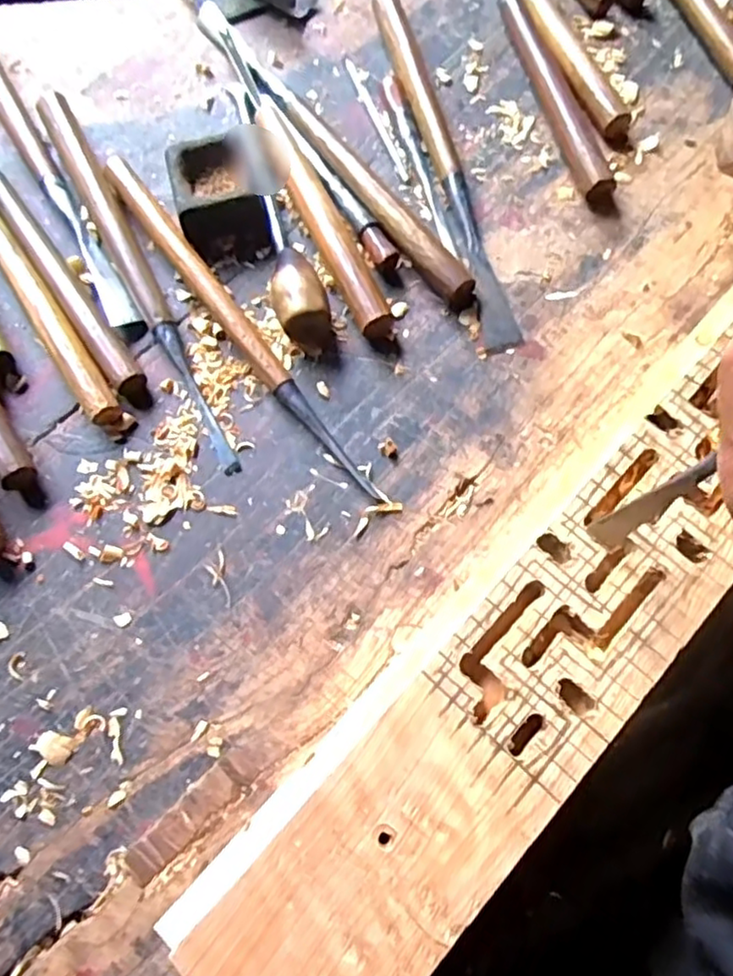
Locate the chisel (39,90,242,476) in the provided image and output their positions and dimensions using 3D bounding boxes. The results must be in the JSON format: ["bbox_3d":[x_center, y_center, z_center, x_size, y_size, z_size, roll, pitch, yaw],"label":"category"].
[{"bbox_3d":[-0.124,-0.117,0.354,0.017,0.016,0.252,-27,74,-8],"label":"chisel"}]

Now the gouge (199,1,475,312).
[{"bbox_3d":[-0.025,-0.198,0.379,0.019,0.018,0.256,-34,75,-10],"label":"gouge"}]

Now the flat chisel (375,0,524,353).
[{"bbox_3d":[0.043,-0.189,0.376,0.018,0.014,0.248,-13,72,-4],"label":"flat chisel"}]

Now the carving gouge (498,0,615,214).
[{"bbox_3d":[0.103,-0.264,0.400,0.015,0.020,0.232,-14,72,-4],"label":"carving gouge"}]

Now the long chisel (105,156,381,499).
[{"bbox_3d":[-0.068,-0.090,0.346,0.022,0.014,0.231,-35,75,-11],"label":"long chisel"}]

